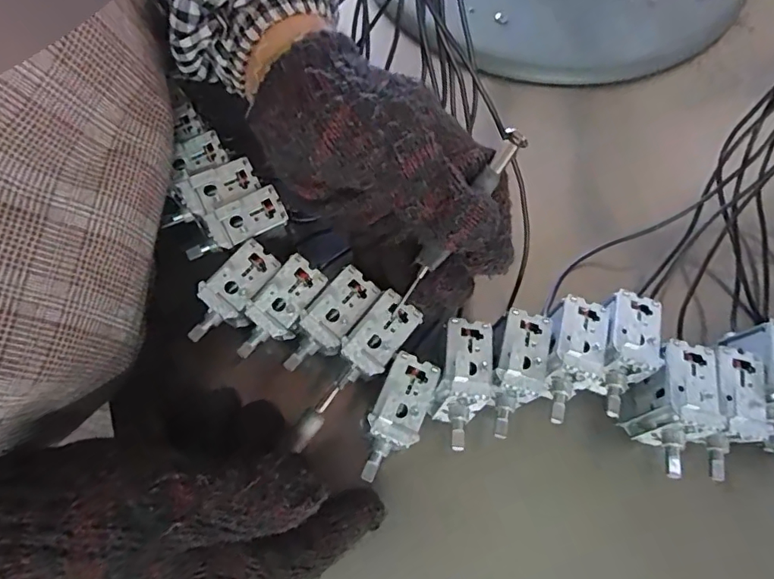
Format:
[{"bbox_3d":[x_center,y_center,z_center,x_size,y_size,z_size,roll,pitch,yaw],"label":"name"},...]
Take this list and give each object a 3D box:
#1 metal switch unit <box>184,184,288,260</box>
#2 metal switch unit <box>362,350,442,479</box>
[{"bbox_3d":[-0.077,-0.034,0.265,0.052,0.009,0.020,-28,70,-11],"label":"metal switch unit"},{"bbox_3d":[0.004,0.057,0.231,0.021,0.017,0.056,23,82,10],"label":"metal switch unit"}]

